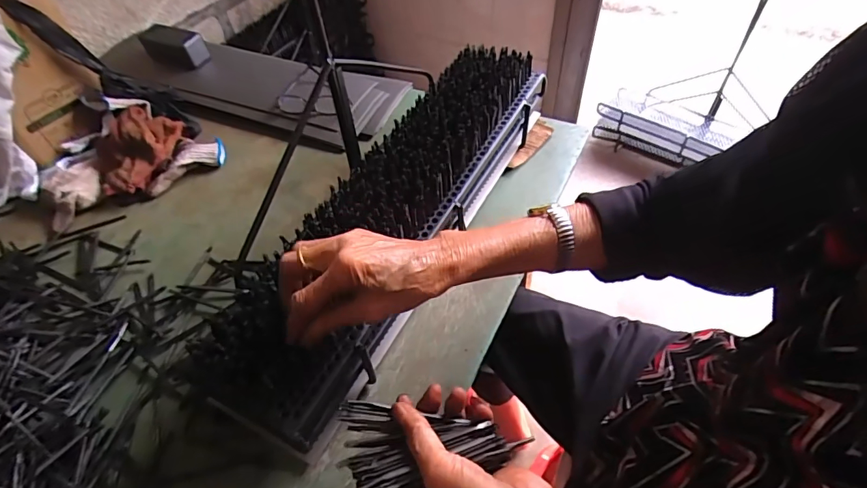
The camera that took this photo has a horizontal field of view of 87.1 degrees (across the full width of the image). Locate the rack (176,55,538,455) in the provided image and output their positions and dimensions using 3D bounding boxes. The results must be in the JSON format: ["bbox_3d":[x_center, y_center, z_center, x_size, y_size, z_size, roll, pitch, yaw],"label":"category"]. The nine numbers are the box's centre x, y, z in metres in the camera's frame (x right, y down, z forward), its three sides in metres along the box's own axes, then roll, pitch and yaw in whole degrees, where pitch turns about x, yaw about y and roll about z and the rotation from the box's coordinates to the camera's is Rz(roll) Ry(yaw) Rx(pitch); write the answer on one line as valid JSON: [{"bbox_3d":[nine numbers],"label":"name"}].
[{"bbox_3d":[-0.031,-0.047,0.552,0.128,0.126,0.576,21,58,21],"label":"rack"}]

